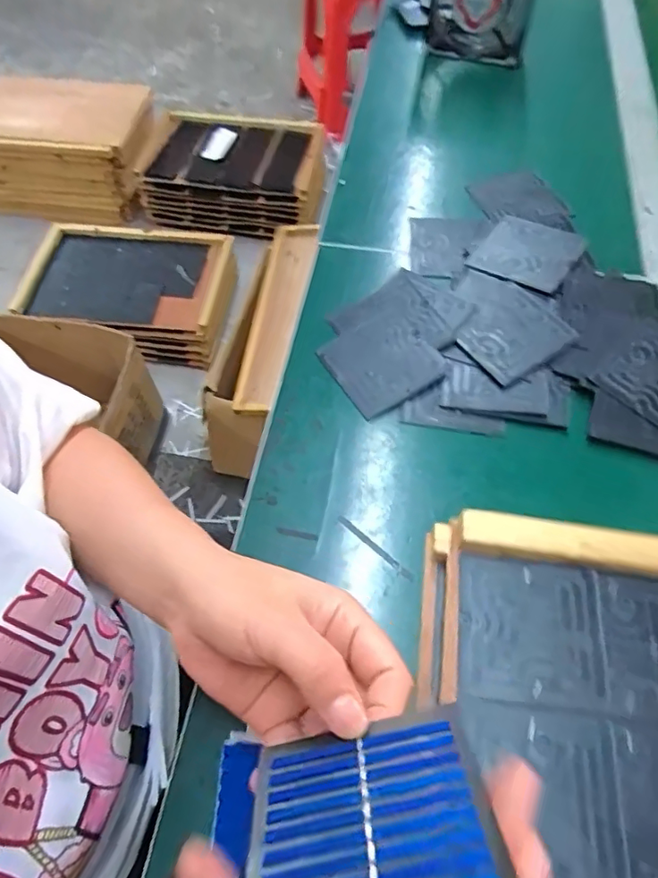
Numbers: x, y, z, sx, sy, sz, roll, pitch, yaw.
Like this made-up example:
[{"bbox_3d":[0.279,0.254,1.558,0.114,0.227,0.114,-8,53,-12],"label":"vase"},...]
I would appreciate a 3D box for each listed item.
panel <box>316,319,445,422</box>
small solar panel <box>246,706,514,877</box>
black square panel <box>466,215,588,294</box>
[{"bbox_3d":[0.041,-0.064,0.436,0.077,0.006,0.082,-33,63,-6],"label":"panel"},{"bbox_3d":[0.012,0.126,0.175,0.078,0.004,0.074,-16,17,3],"label":"small solar panel"},{"bbox_3d":[0.177,-0.168,0.480,0.081,0.004,0.076,29,67,26],"label":"black square panel"}]

